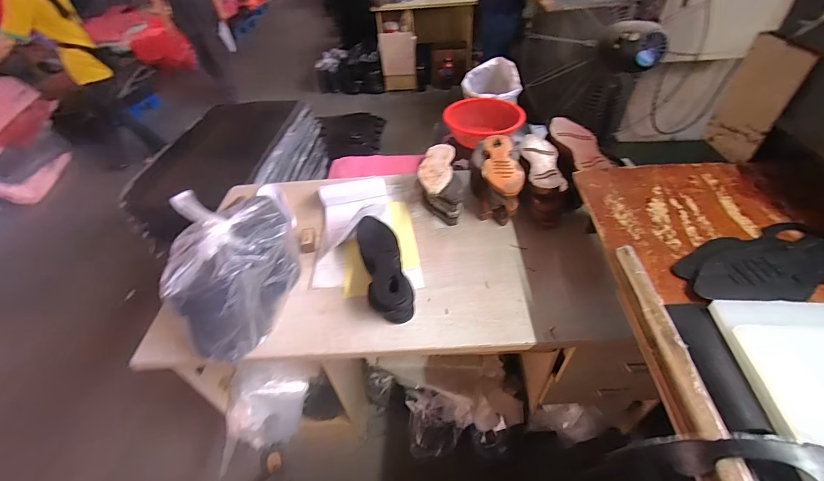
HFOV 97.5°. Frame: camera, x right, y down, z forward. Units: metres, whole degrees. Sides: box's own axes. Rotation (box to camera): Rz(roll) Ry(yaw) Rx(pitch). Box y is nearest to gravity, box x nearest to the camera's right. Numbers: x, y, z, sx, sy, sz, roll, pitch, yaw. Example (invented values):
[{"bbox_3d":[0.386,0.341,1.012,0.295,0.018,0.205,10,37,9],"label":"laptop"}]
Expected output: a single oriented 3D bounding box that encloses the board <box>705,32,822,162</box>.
[{"bbox_3d":[0.769,-0.316,0.820,0.016,0.246,0.182,2,37,3],"label":"board"}]

